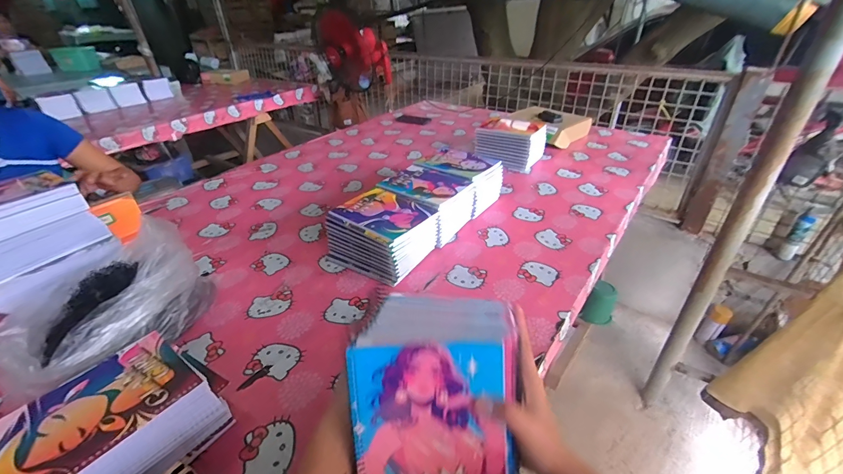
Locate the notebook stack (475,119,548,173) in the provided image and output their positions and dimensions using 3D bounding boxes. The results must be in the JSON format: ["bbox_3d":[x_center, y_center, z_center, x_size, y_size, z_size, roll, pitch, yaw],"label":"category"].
[{"bbox_3d":[0.299,-0.320,1.252,0.206,0.116,0.161,19,39,29],"label":"notebook stack"}]

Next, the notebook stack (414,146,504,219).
[{"bbox_3d":[0.103,-0.155,1.027,0.208,0.124,0.167,22,41,32],"label":"notebook stack"}]

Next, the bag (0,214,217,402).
[{"bbox_3d":[-0.543,0.114,0.631,0.239,0.155,0.300,17,39,27],"label":"bag"}]

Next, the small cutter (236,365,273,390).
[{"bbox_3d":[-0.264,0.223,0.583,0.014,0.004,0.058,21,40,31],"label":"small cutter"}]

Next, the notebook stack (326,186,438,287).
[{"bbox_3d":[-0.084,-0.007,0.819,0.199,0.117,0.173,18,39,28],"label":"notebook stack"}]

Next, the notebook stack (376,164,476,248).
[{"bbox_3d":[0.008,-0.080,0.925,0.197,0.119,0.170,19,39,29],"label":"notebook stack"}]

